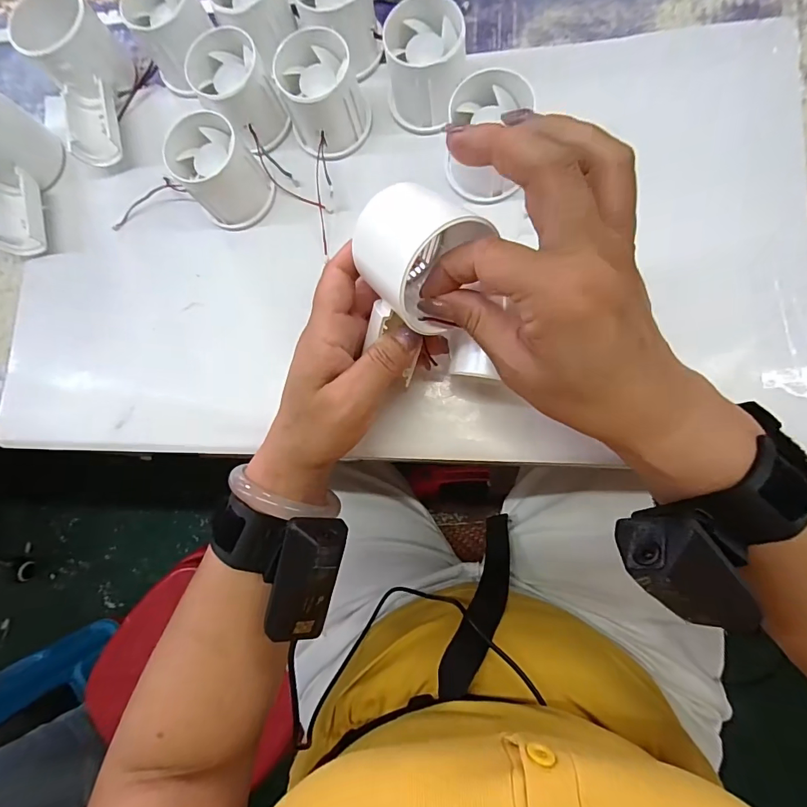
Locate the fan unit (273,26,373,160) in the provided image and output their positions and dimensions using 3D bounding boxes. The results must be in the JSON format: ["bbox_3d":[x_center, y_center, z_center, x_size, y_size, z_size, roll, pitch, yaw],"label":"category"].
[{"bbox_3d":[-0.055,-0.211,0.289,0.054,0.047,0.058,-1,84,8],"label":"fan unit"}]

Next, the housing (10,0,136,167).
[{"bbox_3d":[-0.235,-0.237,0.314,0.056,0.054,0.108,-22,81,5],"label":"housing"}]

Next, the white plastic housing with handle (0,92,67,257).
[{"bbox_3d":[-0.296,-0.169,0.313,0.056,0.059,0.096,-15,82,6],"label":"white plastic housing with handle"}]

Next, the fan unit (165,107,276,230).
[{"bbox_3d":[-0.128,-0.161,0.295,0.051,0.047,0.056,-1,84,8],"label":"fan unit"}]

